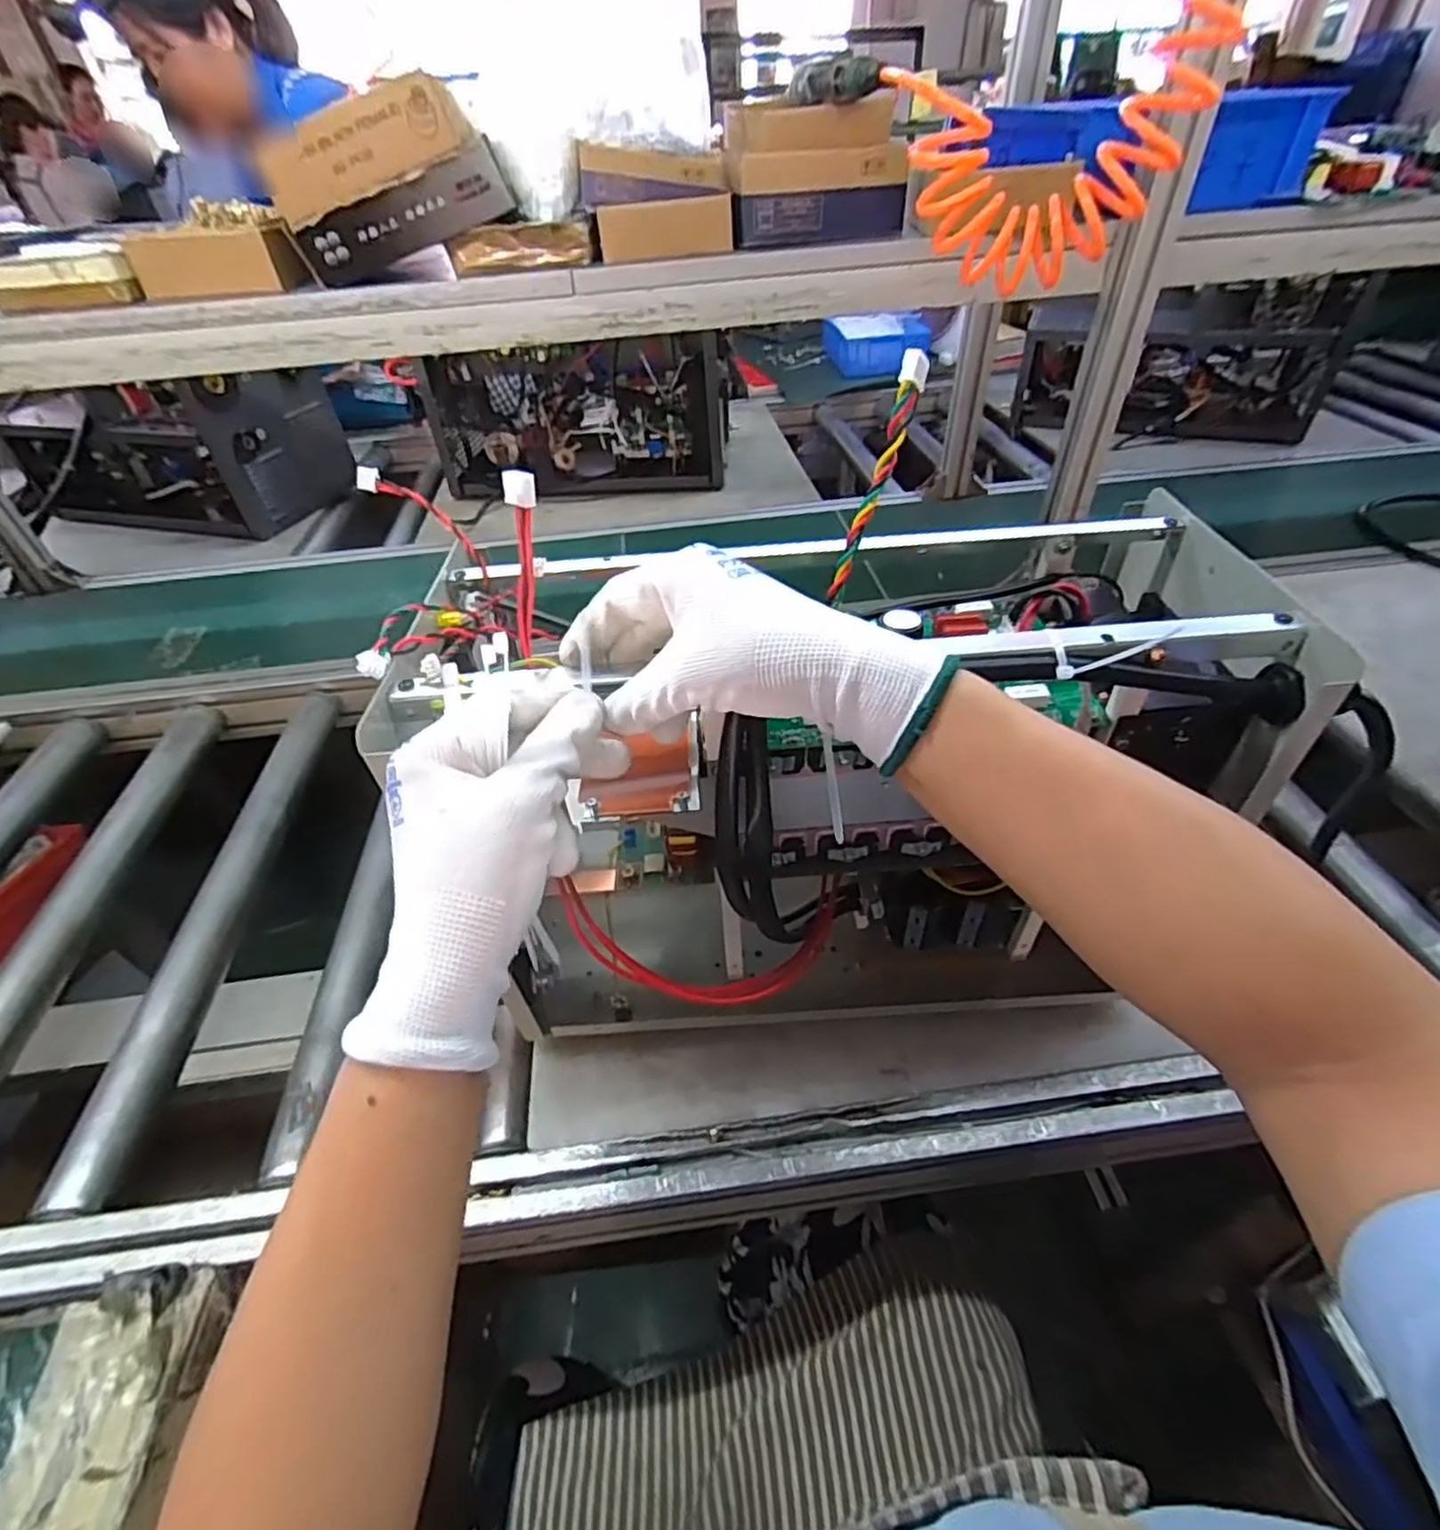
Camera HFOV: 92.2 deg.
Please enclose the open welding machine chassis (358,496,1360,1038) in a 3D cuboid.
[{"bbox_3d":[0.073,0.022,0.471,0.450,0.310,0.188,-6,44,-2],"label":"open welding machine chassis"}]

